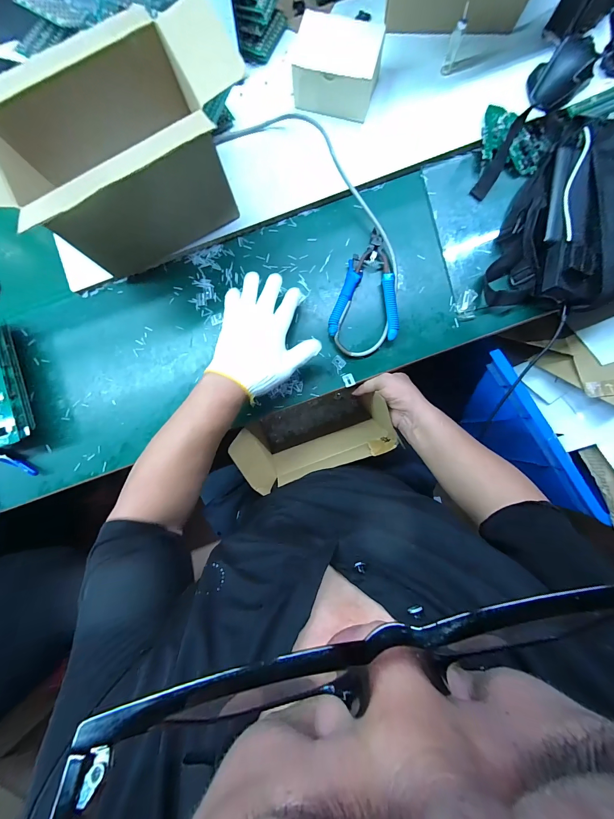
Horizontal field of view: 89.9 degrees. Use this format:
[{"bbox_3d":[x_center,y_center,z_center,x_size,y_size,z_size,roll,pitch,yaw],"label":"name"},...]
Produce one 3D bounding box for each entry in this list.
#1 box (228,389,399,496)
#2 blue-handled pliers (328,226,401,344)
[{"bbox_3d":[0.014,0.044,0.579,0.253,0.212,0.133,-20,86,3],"label":"box"},{"bbox_3d":[0.096,-0.198,0.490,0.104,0.022,0.169,6,87,2],"label":"blue-handled pliers"}]

